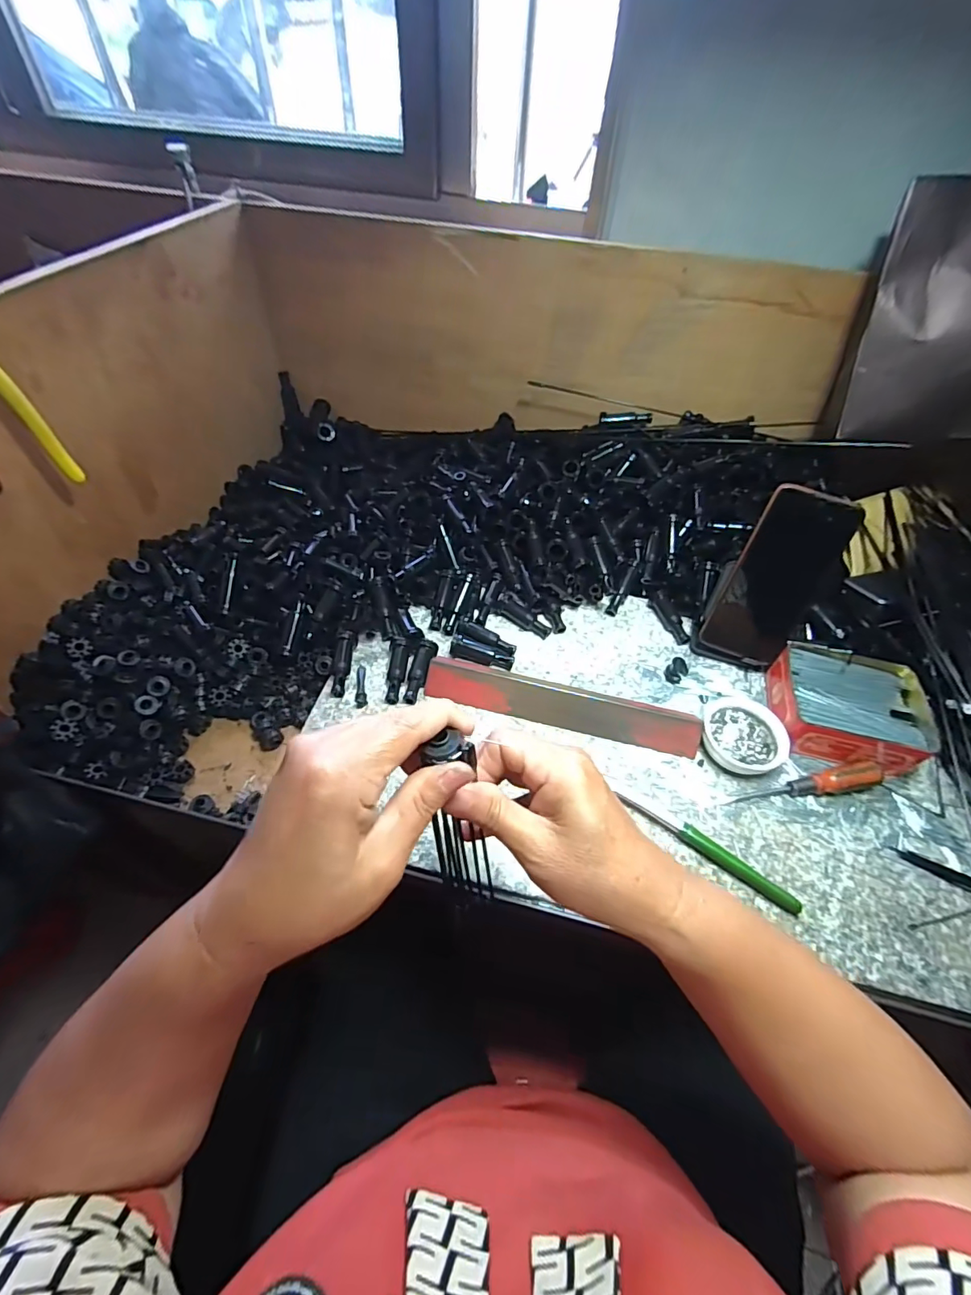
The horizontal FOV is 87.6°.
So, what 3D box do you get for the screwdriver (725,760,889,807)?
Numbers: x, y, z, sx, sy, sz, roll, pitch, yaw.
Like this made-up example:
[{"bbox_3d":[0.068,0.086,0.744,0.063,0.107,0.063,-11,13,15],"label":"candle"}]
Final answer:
[{"bbox_3d":[0.277,0.119,0.439,0.137,0.021,0.021,-7,51,-9],"label":"screwdriver"}]

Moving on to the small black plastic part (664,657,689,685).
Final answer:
[{"bbox_3d":[0.195,0.023,0.517,0.021,0.018,0.019,-34,60,-27],"label":"small black plastic part"}]

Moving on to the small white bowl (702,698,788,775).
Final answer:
[{"bbox_3d":[0.237,0.078,0.466,0.069,0.019,0.072,2,51,-2],"label":"small white bowl"}]

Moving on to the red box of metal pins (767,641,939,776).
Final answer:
[{"bbox_3d":[0.341,0.051,0.479,0.123,0.038,0.112,12,51,7],"label":"red box of metal pins"}]

